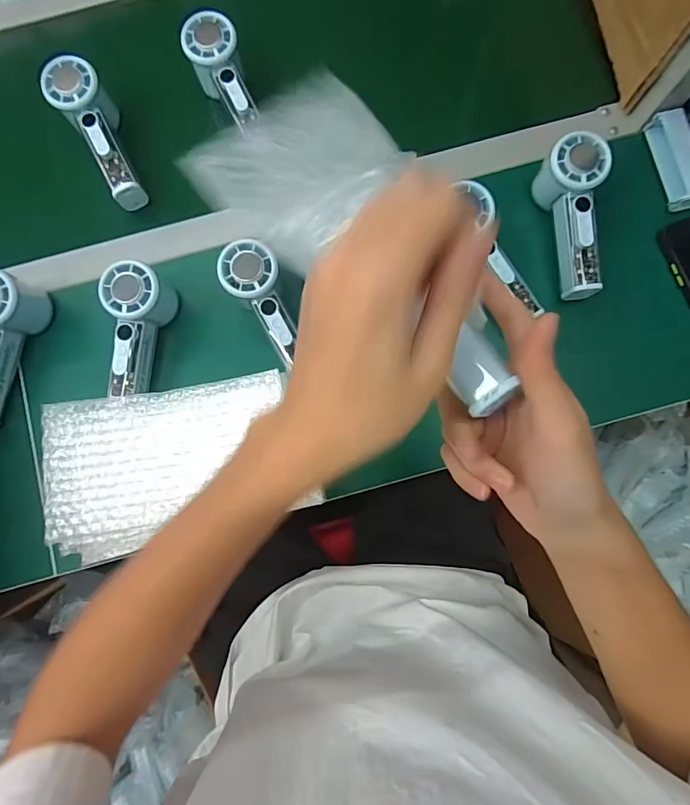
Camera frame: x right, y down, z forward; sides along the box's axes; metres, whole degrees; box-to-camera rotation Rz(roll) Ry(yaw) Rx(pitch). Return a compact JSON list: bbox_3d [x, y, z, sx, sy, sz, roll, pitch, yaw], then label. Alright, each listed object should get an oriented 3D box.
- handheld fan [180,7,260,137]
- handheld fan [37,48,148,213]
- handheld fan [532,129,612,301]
[{"bbox_3d":[-0.129,-0.352,0.488,0.056,0.048,0.128,-26,96,-2],"label":"handheld fan"},{"bbox_3d":[-0.264,-0.283,0.485,0.052,0.046,0.168,-25,93,-2],"label":"handheld fan"},{"bbox_3d":[0.229,-0.184,0.445,0.050,0.057,0.149,-1,81,2],"label":"handheld fan"}]

